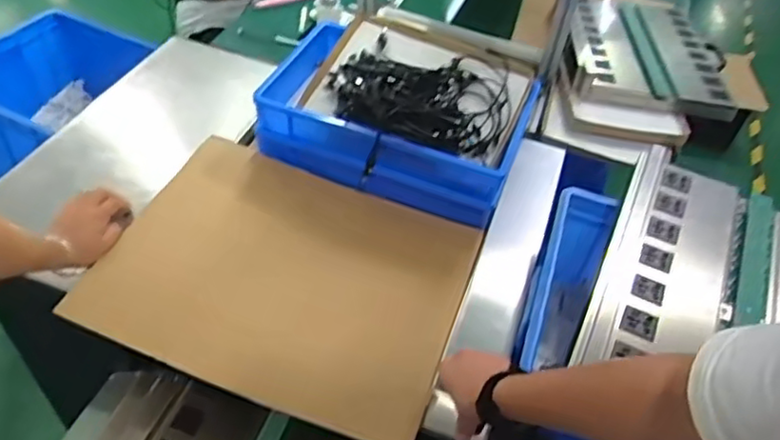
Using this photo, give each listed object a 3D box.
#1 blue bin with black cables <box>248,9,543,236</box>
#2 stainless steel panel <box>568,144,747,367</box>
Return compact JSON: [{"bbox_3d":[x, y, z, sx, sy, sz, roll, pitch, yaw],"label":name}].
[{"bbox_3d":[0.021,-0.204,1.150,0.436,0.138,0.311,19,48,11],"label":"blue bin with black cables"},{"bbox_3d":[0.387,0.053,0.871,0.167,0.037,0.393,23,49,14],"label":"stainless steel panel"}]

